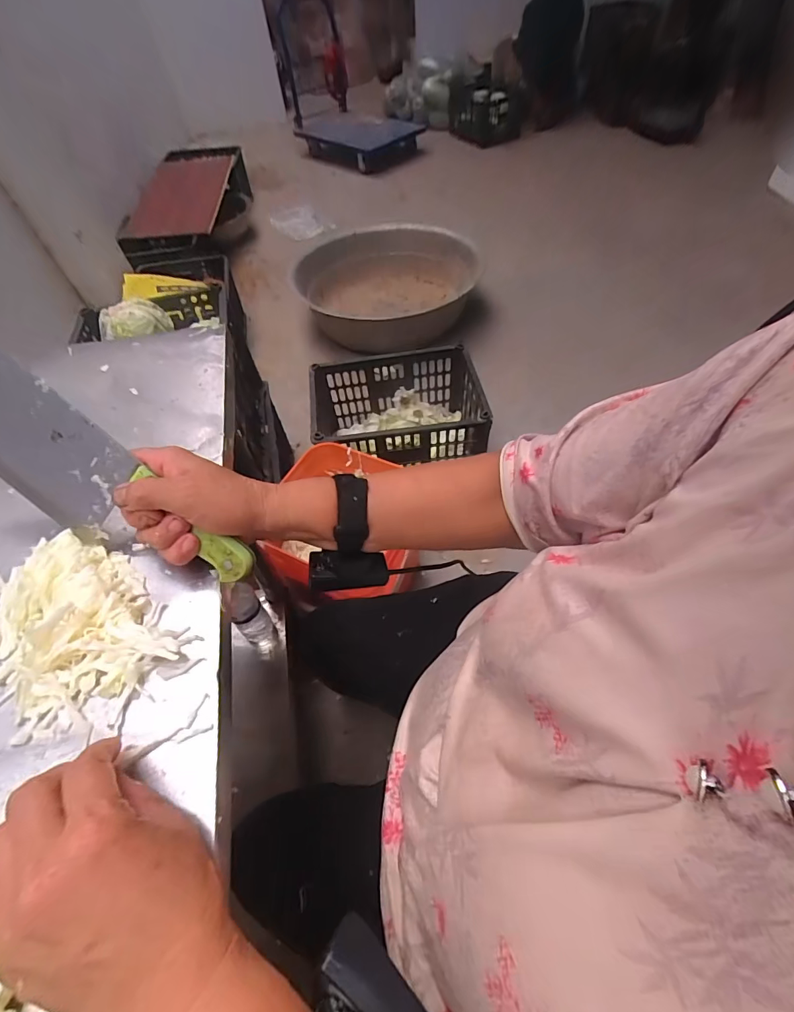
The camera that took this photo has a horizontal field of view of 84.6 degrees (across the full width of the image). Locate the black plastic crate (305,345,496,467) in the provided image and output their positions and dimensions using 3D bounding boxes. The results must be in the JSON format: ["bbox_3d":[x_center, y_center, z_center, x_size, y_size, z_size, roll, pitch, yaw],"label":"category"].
[{"bbox_3d":[0.000,-0.255,1.300,0.470,0.237,0.332,-8,55,-2],"label":"black plastic crate"}]

